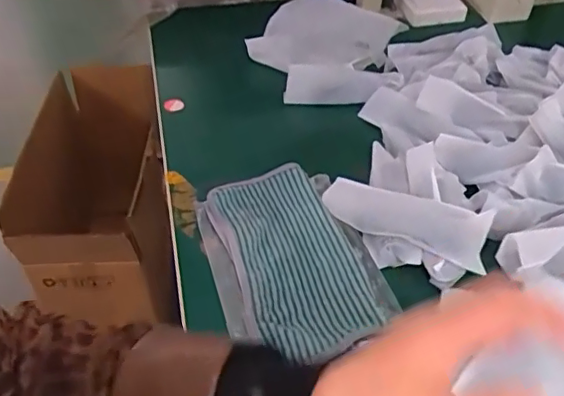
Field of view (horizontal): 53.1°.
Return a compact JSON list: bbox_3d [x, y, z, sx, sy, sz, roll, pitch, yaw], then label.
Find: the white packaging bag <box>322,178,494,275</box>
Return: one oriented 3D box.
[{"bbox_3d":[0.113,0.022,0.524,0.149,0.018,0.059,11,74,21],"label":"white packaging bag"}]

